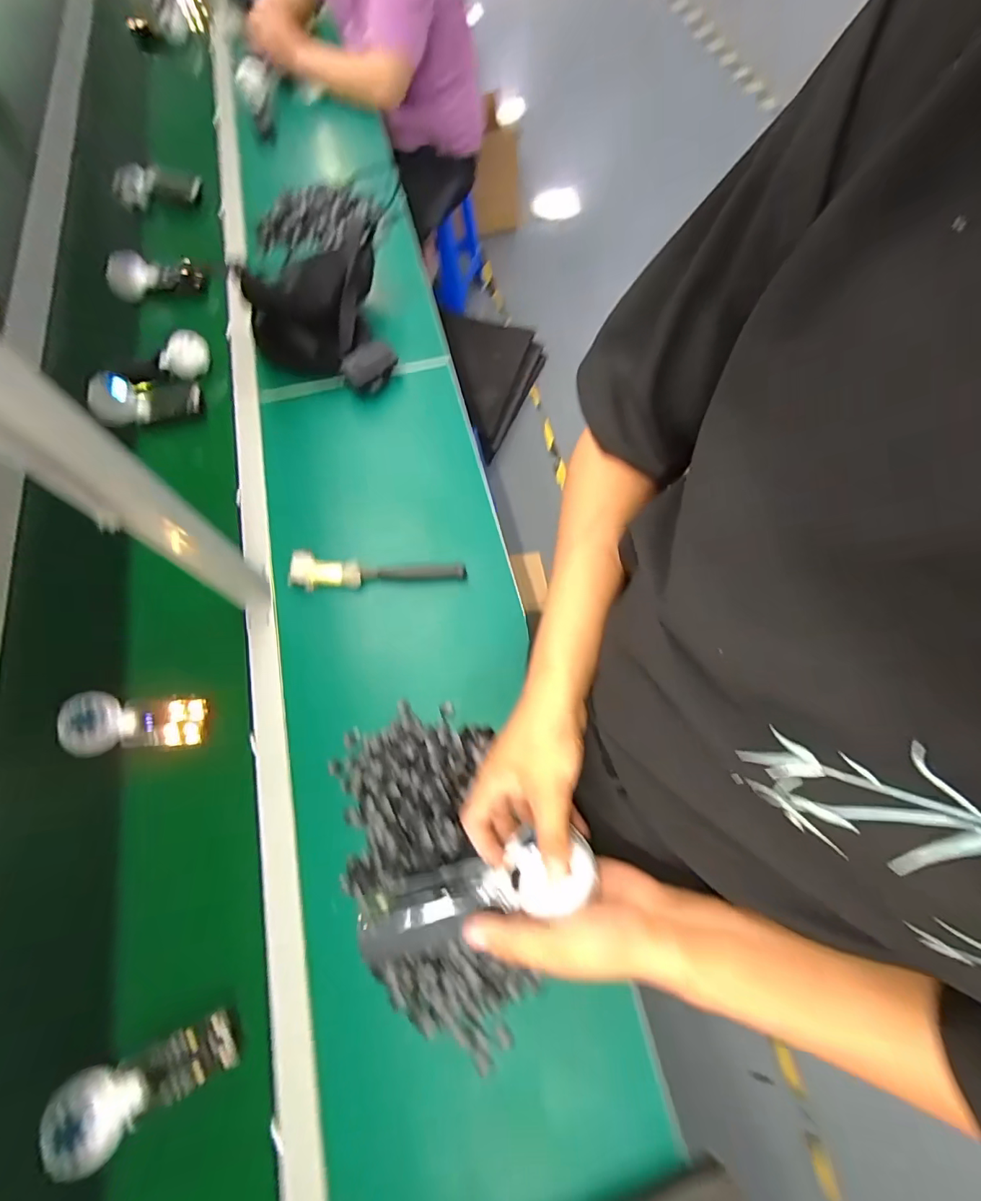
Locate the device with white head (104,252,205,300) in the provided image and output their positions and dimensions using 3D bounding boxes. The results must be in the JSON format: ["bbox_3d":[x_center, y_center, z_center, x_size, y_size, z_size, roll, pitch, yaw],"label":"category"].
[{"bbox_3d":[-0.661,-0.642,0.935,0.165,0.062,0.059,-7,69,-1],"label":"device with white head"}]

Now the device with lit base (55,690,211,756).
[{"bbox_3d":[-0.457,0.159,0.617,0.165,0.029,0.072,3,68,-11],"label":"device with lit base"}]

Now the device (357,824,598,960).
[{"bbox_3d":[-0.013,0.209,0.343,0.174,0.038,0.046,-17,69,3],"label":"device"}]

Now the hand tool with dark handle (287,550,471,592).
[{"bbox_3d":[-0.166,-0.037,0.703,0.257,0.037,0.053,4,69,3],"label":"hand tool with dark handle"}]

